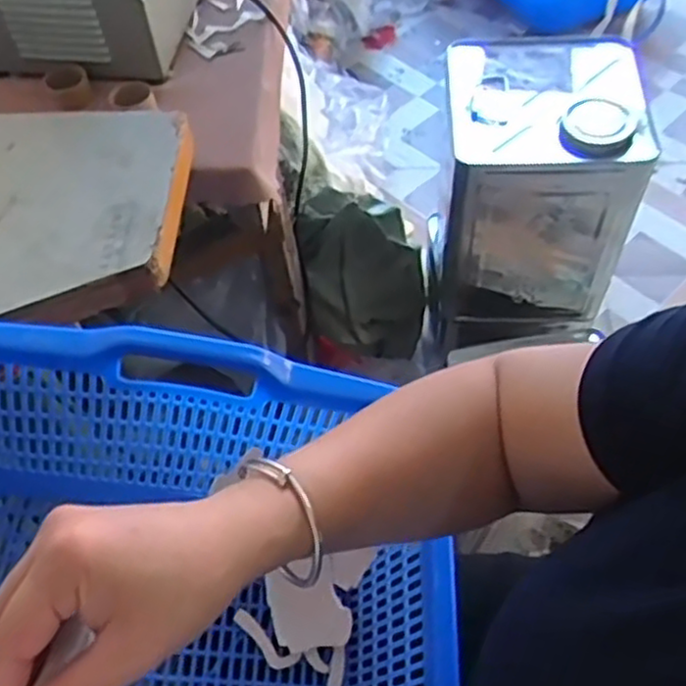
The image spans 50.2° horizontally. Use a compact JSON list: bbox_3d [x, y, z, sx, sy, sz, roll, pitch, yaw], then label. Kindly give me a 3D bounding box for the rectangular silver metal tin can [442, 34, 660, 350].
[{"bbox_3d":[0.255,-0.200,0.994,0.232,0.346,0.232,-1,56,2],"label":"rectangular silver metal tin can"}]

